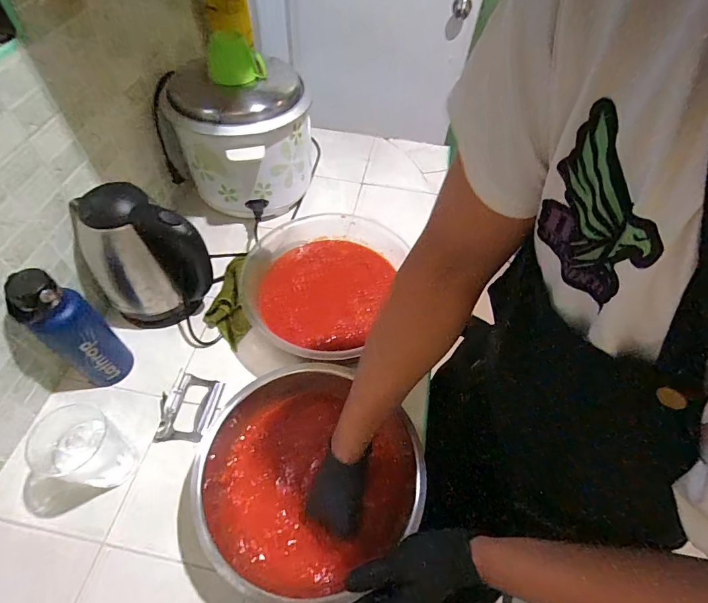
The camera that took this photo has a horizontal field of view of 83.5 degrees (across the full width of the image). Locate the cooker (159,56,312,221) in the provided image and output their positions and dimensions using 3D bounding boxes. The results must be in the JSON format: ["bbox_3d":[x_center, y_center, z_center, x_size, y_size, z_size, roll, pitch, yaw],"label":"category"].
[{"bbox_3d":[-0.227,-0.325,0.829,0.248,0.242,0.248,2,55,-2],"label":"cooker"}]

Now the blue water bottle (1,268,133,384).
[{"bbox_3d":[-0.389,0.050,0.564,0.063,0.236,0.072,33,60,18],"label":"blue water bottle"}]

